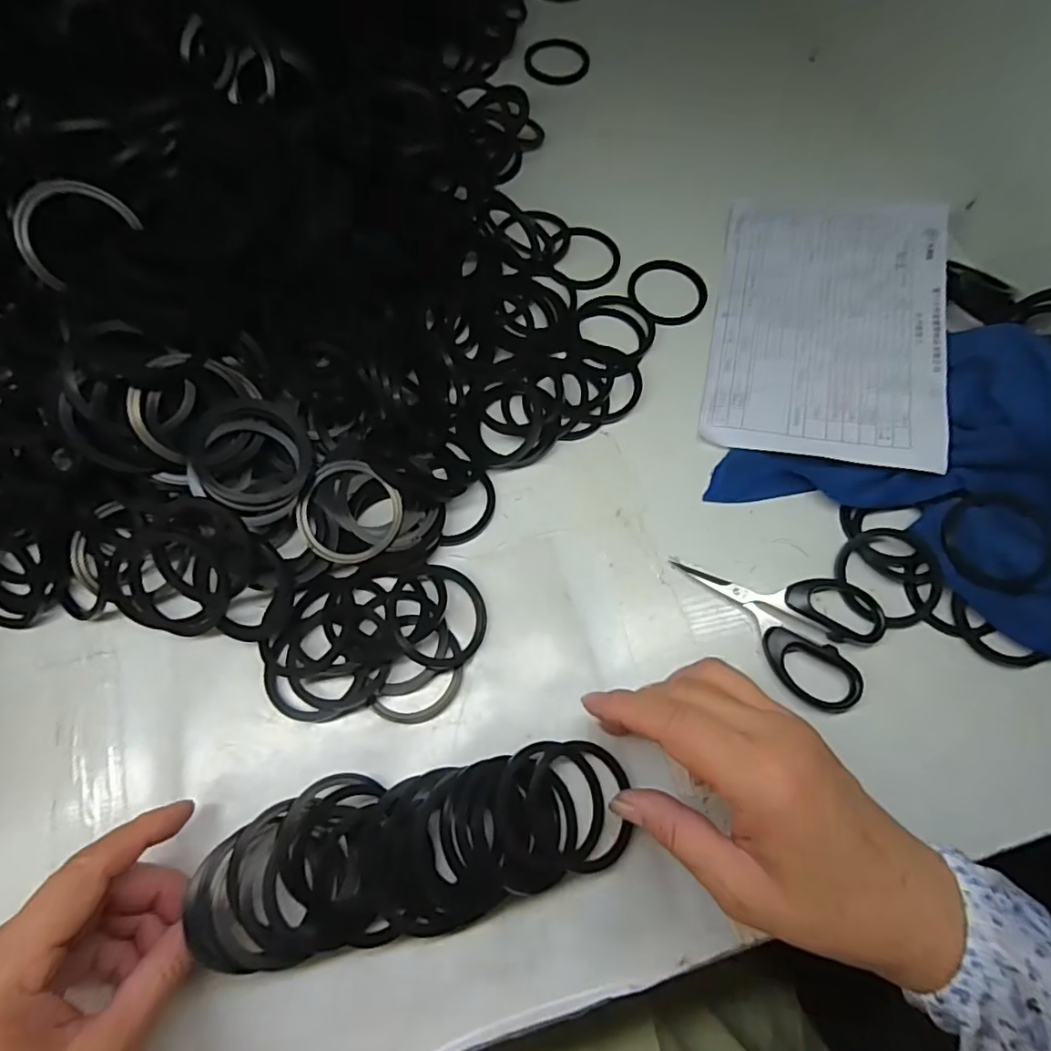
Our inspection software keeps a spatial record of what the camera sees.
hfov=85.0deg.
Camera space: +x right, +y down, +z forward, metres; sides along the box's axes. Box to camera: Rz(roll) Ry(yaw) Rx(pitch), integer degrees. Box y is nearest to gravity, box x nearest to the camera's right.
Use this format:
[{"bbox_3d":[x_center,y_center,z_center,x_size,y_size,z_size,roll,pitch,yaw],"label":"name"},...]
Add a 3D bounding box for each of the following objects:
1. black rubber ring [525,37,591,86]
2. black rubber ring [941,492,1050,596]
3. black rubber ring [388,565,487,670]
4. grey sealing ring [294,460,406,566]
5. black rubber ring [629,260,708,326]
[{"bbox_3d":[0.028,-0.405,0.497,0.057,0.005,0.056,0,68,-1],"label":"black rubber ring"},{"bbox_3d":[0.270,0.009,0.328,0.058,0.010,0.054,-2,82,15],"label":"black rubber ring"},{"bbox_3d":[-0.048,0.048,0.313,0.053,0.009,0.058,12,62,-23],"label":"black rubber ring"},{"bbox_3d":[-0.096,-0.007,0.314,0.054,0.005,0.055,0,85,-4],"label":"grey sealing ring"},{"bbox_3d":[0.102,-0.168,0.408,0.054,0.007,0.058,1,69,-2],"label":"black rubber ring"}]

